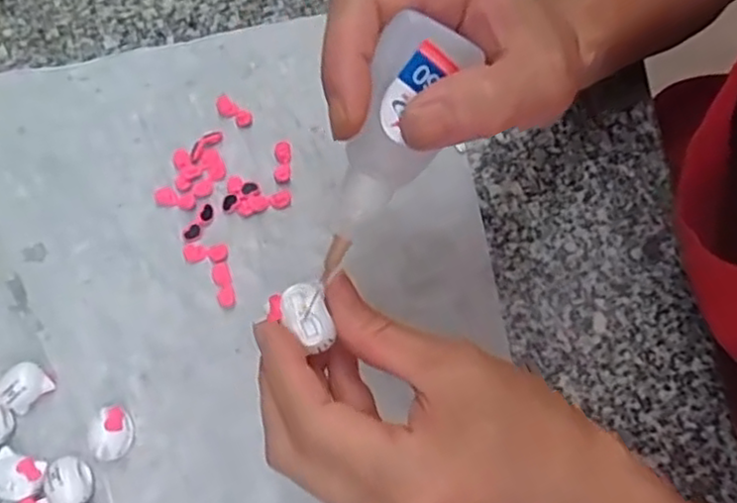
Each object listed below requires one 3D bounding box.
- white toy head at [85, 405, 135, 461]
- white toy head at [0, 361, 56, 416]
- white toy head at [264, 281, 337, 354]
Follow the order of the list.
[{"bbox_3d":[-0.131,0.094,0.346,0.023,0.020,0.025,-1,74,3],"label":"white toy head"},{"bbox_3d":[-0.180,0.070,0.354,0.025,0.017,0.019,-38,75,-8],"label":"white toy head"},{"bbox_3d":[-0.025,0.022,0.239,0.020,0.010,0.023,-18,73,-6],"label":"white toy head"}]

